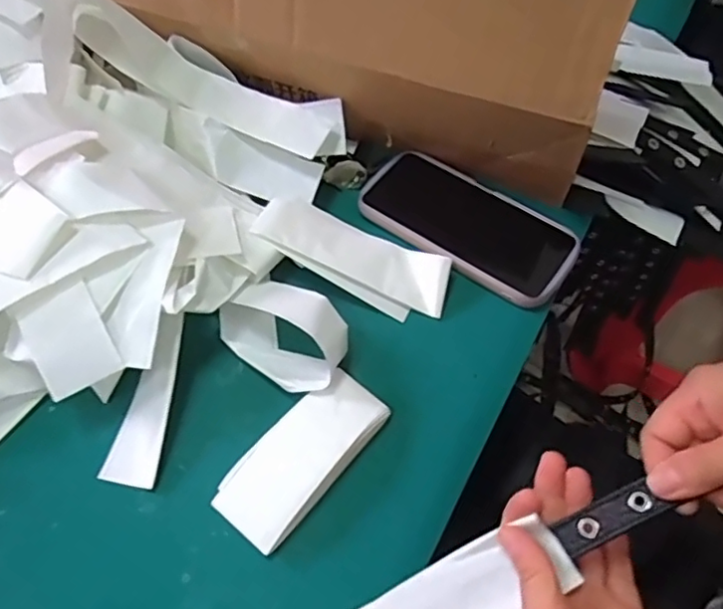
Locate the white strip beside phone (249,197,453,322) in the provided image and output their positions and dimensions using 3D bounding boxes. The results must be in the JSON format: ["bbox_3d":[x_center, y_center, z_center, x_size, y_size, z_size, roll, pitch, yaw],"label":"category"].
[{"bbox_3d":[-0.006,-0.038,0.463,0.145,0.036,0.056,21,60,14],"label":"white strip beside phone"}]

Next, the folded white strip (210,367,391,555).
[{"bbox_3d":[-0.036,0.093,0.386,0.052,0.017,0.117,37,64,21],"label":"folded white strip"}]

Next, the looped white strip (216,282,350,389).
[{"bbox_3d":[-0.054,0.016,0.427,0.101,0.035,0.063,33,63,20],"label":"looped white strip"}]

